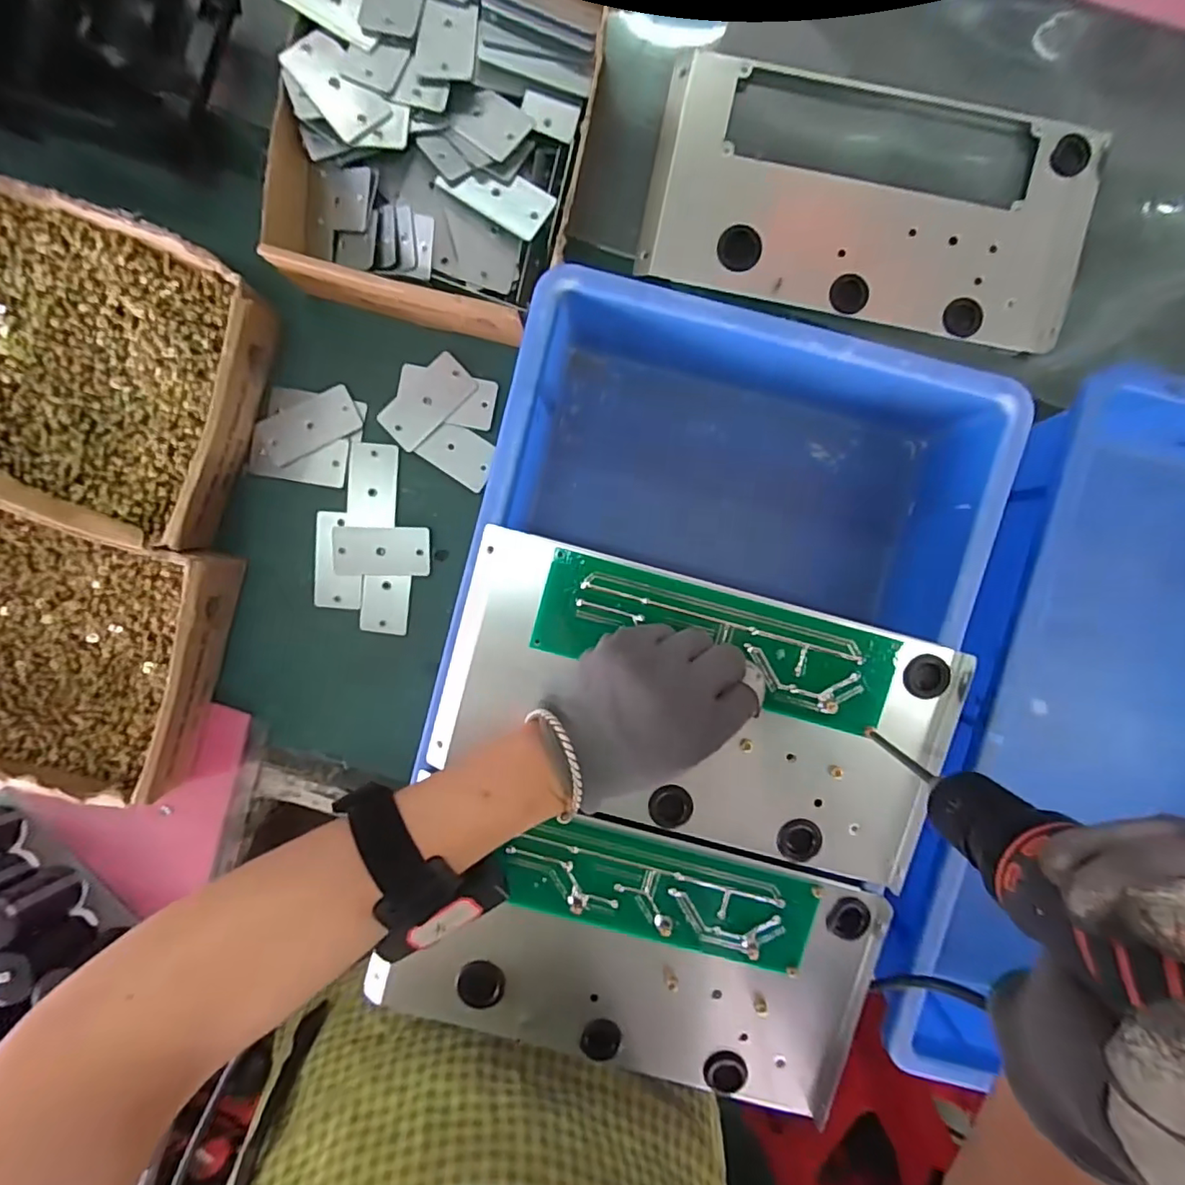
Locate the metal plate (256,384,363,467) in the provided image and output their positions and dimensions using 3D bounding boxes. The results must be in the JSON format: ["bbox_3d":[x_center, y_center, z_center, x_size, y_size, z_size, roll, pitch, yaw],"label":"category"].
[{"bbox_3d":[-0.201,-0.120,0.401,0.067,0.004,0.036,-28,93,-1],"label":"metal plate"}]

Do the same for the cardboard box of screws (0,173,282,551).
[{"bbox_3d":[-0.343,-0.152,0.378,0.231,0.050,0.196,20,94,-1],"label":"cardboard box of screws"}]

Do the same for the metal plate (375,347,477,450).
[{"bbox_3d":[-0.116,-0.134,0.397,0.069,0.004,0.035,-43,93,3],"label":"metal plate"}]

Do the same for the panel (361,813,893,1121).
[{"bbox_3d":[0.023,0.215,0.335,0.269,0.015,0.145,15,94,0],"label":"panel"}]

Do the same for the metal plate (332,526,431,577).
[{"bbox_3d":[-0.152,-0.029,0.406,0.069,0.006,0.035,1,94,1],"label":"metal plate"}]

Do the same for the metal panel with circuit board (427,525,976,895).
[{"bbox_3d":[0.059,0.066,0.327,0.285,0.012,0.149,19,94,-1],"label":"metal panel with circuit board"}]

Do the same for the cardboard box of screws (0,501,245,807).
[{"bbox_3d":[-0.377,0.032,0.387,0.228,0.059,0.173,16,94,-1],"label":"cardboard box of screws"}]

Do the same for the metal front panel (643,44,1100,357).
[{"bbox_3d":[0.184,-0.267,0.380,0.284,0.022,0.155,12,94,0],"label":"metal front panel"}]

